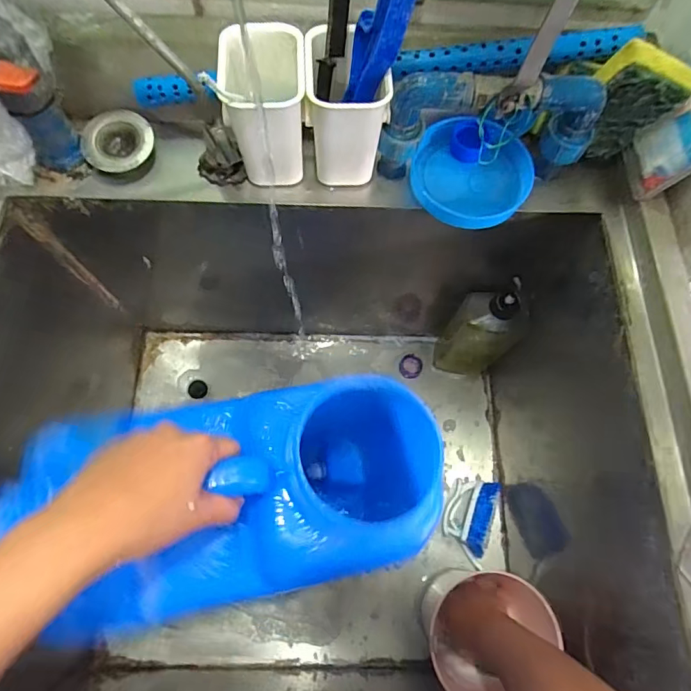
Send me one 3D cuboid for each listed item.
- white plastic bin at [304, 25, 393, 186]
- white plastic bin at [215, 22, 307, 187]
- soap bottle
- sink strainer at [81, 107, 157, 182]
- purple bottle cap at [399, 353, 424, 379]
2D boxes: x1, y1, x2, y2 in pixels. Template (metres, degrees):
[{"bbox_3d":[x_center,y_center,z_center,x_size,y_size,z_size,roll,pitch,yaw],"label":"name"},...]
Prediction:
[{"bbox_3d":[-0.001,-0.217,0.439,0.073,0.110,0.088,-3,71,-4],"label":"white plastic bin"},{"bbox_3d":[-0.071,-0.214,0.430,0.072,0.108,0.086,-1,71,-3],"label":"white plastic bin"},{"bbox_3d":[0.196,-0.012,0.690,0.095,0.267,0.052,37,74,9],"label":"soap bottle"},{"bbox_3d":[-0.232,-0.208,0.480,0.067,0.025,0.070,-13,72,-7],"label":"sink strainer"},{"bbox_3d":[0.115,0.037,0.817,0.039,0.011,0.044,23,72,5],"label":"purple bottle cap"}]

